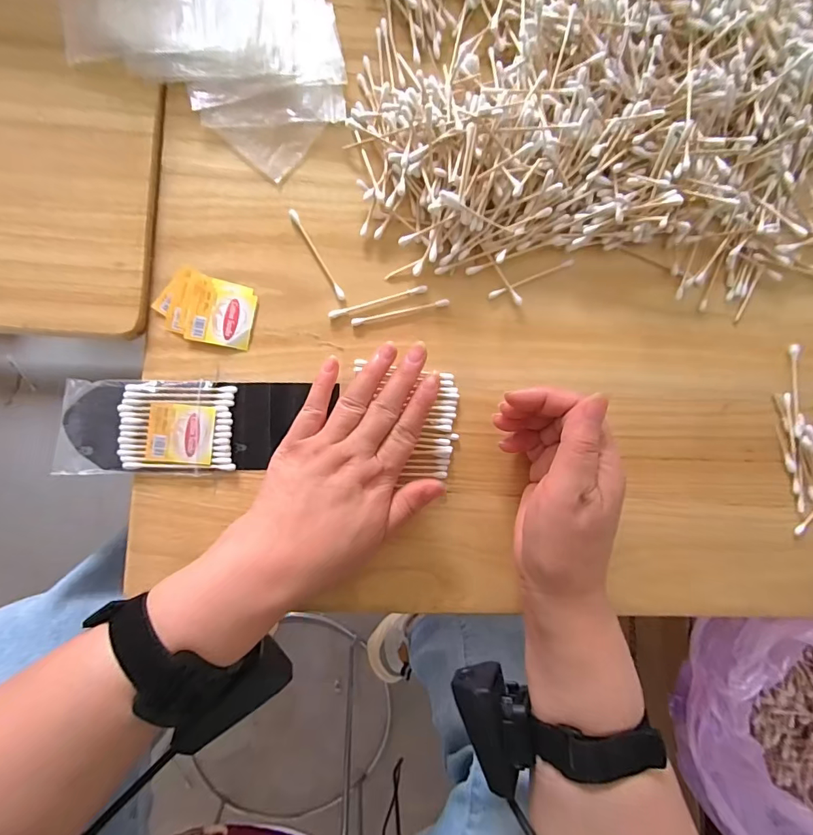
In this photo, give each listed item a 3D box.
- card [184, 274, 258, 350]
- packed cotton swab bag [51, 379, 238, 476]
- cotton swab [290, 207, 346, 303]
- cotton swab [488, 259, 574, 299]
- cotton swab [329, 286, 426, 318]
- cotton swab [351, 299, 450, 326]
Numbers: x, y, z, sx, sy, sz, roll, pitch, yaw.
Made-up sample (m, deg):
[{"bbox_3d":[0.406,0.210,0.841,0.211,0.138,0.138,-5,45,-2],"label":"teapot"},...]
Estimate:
[{"bbox_3d":[-0.128,-0.073,0.318,0.044,0.004,0.044,10,87,-6],"label":"card"},{"bbox_3d":[-0.174,0.006,0.308,0.111,0.007,0.063,1,88,-7],"label":"packed cotton swab bag"},{"bbox_3d":[-0.063,-0.116,0.326,0.005,0.004,0.072,-30,92,-7],"label":"cotton swab"},{"bbox_3d":[0.094,-0.104,0.342,0.073,0.004,0.005,-24,91,-7],"label":"cotton swab"},{"bbox_3d":[-0.020,-0.083,0.329,0.073,0.004,0.006,-17,90,-7],"label":"cotton swab"},{"bbox_3d":[-0.004,-0.076,0.331,0.071,0.004,0.005,-14,90,-7],"label":"cotton swab"}]

